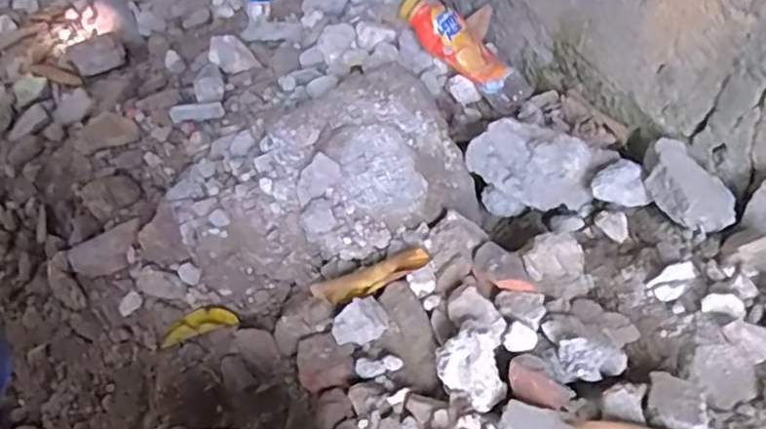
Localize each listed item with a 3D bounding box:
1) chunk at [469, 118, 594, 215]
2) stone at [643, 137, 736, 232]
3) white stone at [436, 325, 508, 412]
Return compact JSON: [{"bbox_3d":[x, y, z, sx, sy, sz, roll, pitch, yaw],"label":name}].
[{"bbox_3d":[0.160,-0.048,0.705,0.129,0.063,0.099,-18,63,-12],"label":"chunk"},{"bbox_3d":[0.302,-0.028,0.652,0.062,0.033,0.108,-24,65,-15],"label":"stone"},{"bbox_3d":[0.070,0.129,0.528,0.047,0.048,0.061,-16,63,-11],"label":"white stone"}]

